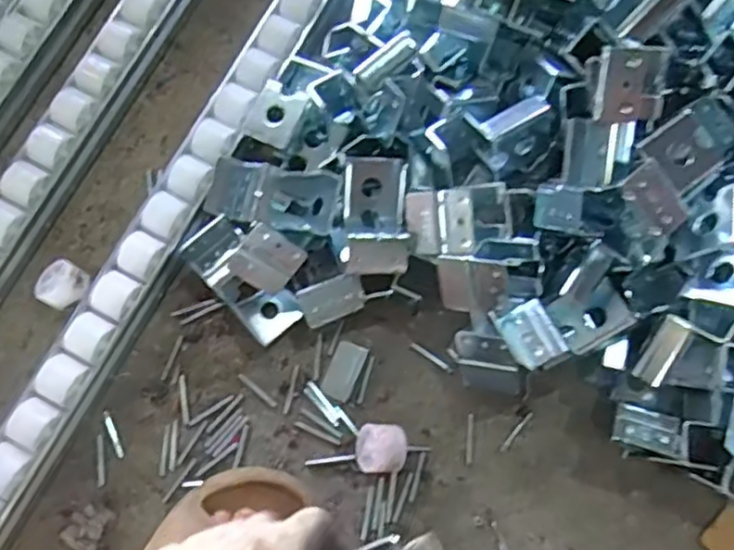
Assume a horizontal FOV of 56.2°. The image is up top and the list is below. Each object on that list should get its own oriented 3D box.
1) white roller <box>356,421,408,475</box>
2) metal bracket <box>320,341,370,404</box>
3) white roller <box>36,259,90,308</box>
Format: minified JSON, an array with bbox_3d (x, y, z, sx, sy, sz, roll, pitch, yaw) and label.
[{"bbox_3d":[0.011,0.131,0.515,0.037,0.032,0.036,4,75,1],"label":"white roller"},{"bbox_3d":[-0.018,0.074,0.532,0.024,0.004,0.044,23,76,6],"label":"metal bracket"},{"bbox_3d":[-0.238,0.011,0.547,0.040,0.033,0.036,26,76,6],"label":"white roller"}]

